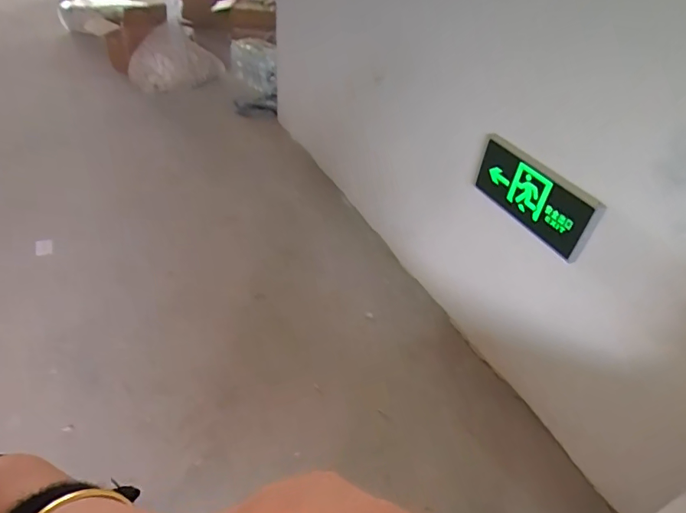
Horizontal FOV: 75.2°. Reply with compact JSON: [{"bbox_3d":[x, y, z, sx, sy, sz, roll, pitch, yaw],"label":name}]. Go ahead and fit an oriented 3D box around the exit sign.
[{"bbox_3d":[0.426,-0.140,1.021,0.034,0.153,0.339,-17,44,-25],"label":"exit sign"}]

